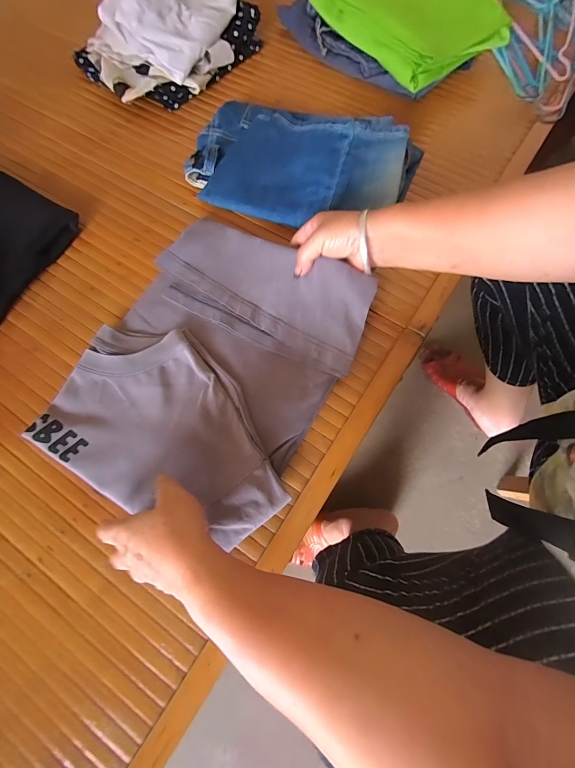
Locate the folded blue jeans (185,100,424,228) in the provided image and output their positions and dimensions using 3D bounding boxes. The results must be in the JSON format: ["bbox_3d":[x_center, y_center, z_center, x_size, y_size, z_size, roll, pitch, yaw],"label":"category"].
[{"bbox_3d":[0.016,-0.312,0.477,0.315,0.044,0.192,16,74,7],"label":"folded blue jeans"}]

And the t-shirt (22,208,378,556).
[{"bbox_3d":[-0.090,-0.027,0.377,0.278,0.060,0.338,27,75,10],"label":"t-shirt"}]

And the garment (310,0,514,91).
[{"bbox_3d":[0.201,-0.610,0.535,0.212,0.054,0.268,-37,75,-10],"label":"garment"}]

